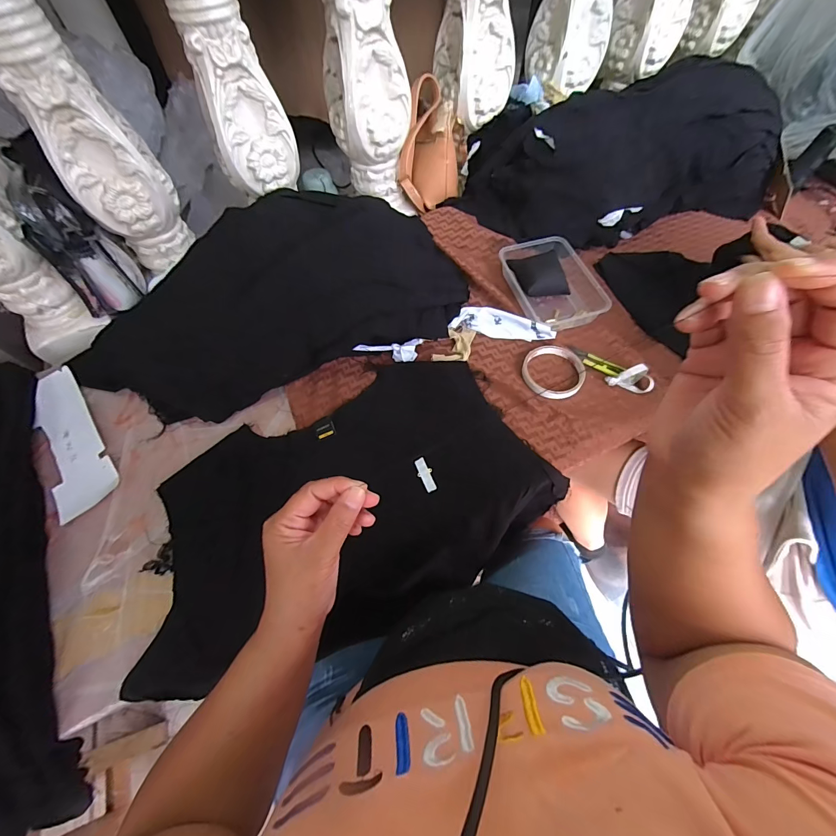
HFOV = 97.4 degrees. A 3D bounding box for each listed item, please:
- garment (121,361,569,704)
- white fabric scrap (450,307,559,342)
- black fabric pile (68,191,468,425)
[{"bbox_3d":[-0.091,0.111,0.462,0.480,0.067,0.287,-25,64,-11],"label":"garment"},{"bbox_3d":[0.127,-0.145,0.555,0.148,0.026,0.039,9,62,7],"label":"white fabric scrap"},{"bbox_3d":[-0.220,-0.184,0.533,0.566,0.134,0.274,-20,63,-9],"label":"black fabric pile"}]

